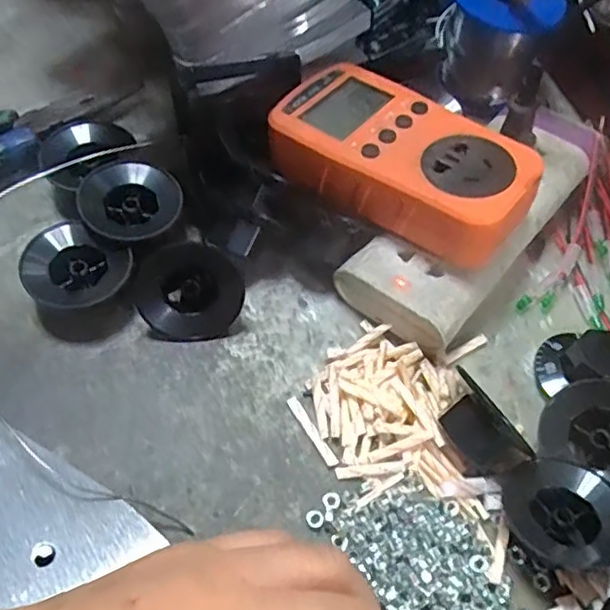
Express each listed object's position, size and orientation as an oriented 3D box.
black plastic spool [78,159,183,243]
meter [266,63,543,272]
[{"bbox_3d":[-0.086,-0.052,0.304,0.046,0.012,0.045,-8,60,-9],"label":"black plastic spool"},{"bbox_3d":[0.045,-0.070,0.304,0.130,0.040,0.072,39,63,17],"label":"meter"}]

